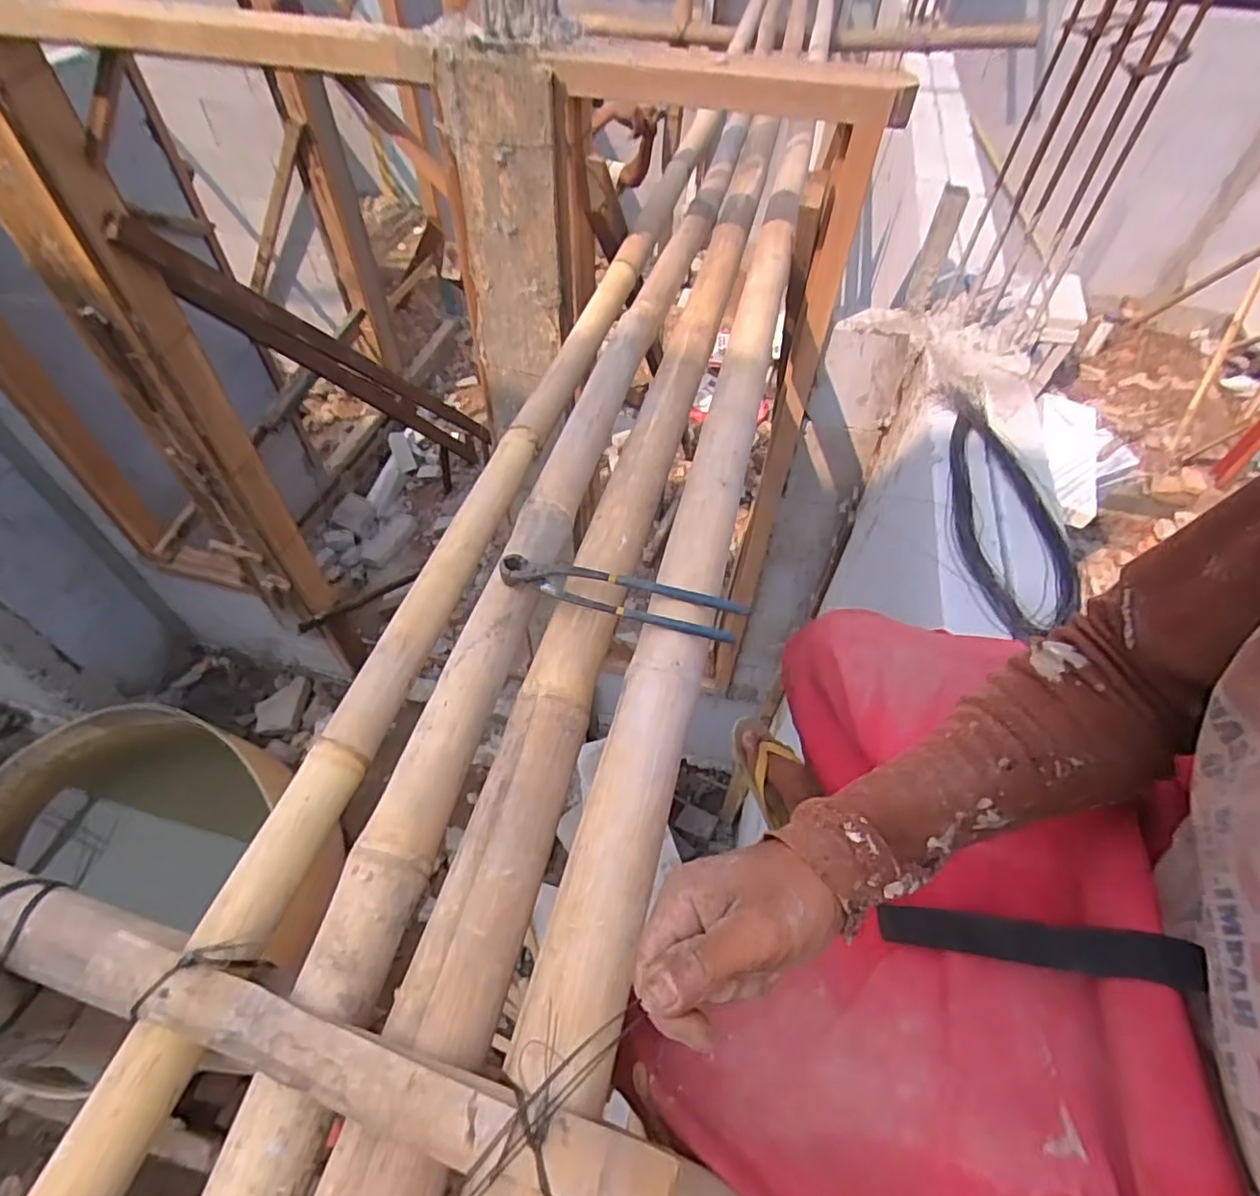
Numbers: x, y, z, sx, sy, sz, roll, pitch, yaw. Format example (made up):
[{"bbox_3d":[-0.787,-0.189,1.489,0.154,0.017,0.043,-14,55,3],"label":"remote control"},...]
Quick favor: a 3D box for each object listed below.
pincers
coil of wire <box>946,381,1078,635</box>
[{"bbox_3d":[-0.011,-0.002,0.560,0.214,0.026,0.045,14,53,9],"label":"pincers"},{"bbox_3d":[0.464,-0.123,0.795,0.130,0.025,0.413,12,53,7],"label":"coil of wire"}]

